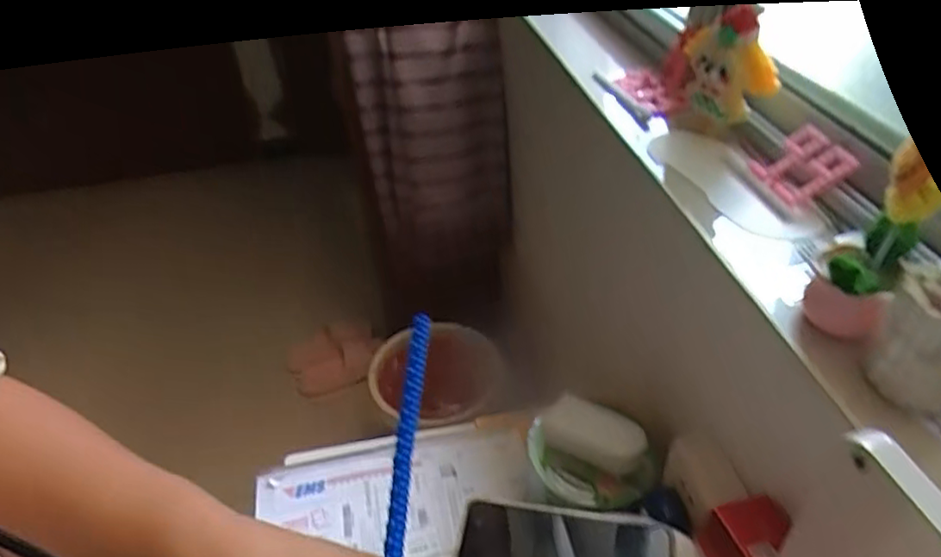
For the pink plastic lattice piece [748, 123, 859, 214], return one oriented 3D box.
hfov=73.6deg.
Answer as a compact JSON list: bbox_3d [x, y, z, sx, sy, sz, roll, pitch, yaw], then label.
[{"bbox_3d":[0.286,-0.097,0.541,0.061,0.017,0.068,-37,49,13],"label":"pink plastic lattice piece"}]

